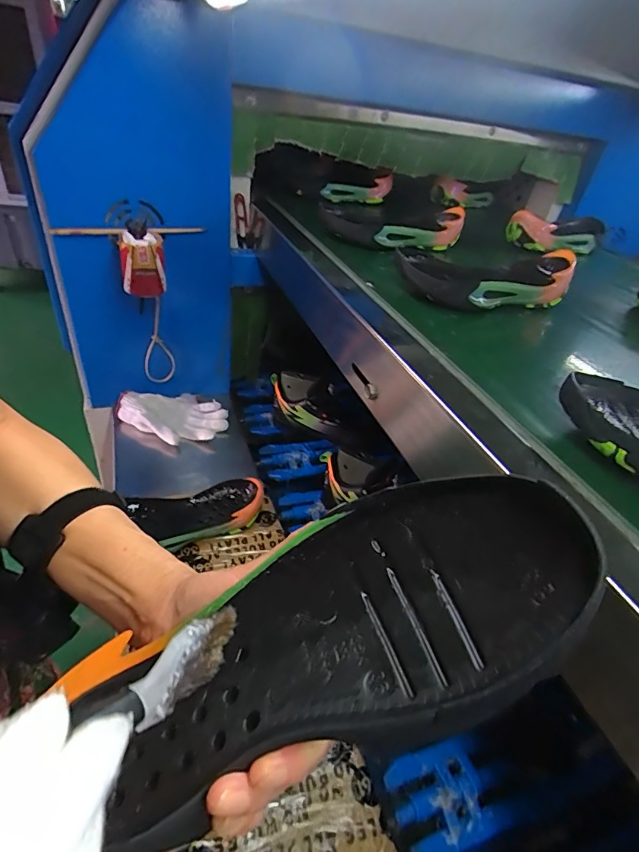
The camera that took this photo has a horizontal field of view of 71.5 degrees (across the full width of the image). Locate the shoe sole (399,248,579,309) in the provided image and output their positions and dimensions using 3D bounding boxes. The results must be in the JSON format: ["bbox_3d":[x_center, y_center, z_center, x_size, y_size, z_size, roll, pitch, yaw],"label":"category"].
[{"bbox_3d":[0.209,-0.189,0.562,0.236,0.049,0.104,-11,43,-20],"label":"shoe sole"}]

